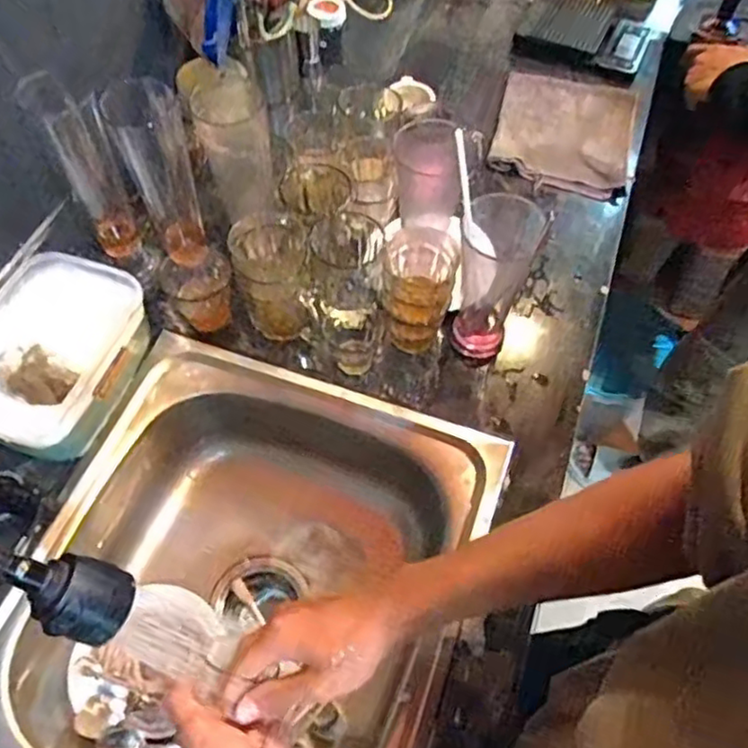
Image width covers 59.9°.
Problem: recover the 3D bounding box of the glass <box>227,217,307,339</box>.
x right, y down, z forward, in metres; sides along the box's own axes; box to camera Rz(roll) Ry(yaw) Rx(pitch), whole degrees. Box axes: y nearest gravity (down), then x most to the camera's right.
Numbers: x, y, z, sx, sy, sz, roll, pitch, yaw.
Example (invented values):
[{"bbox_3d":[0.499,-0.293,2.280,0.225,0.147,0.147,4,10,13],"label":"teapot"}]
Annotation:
[{"bbox_3d":[-0.108,-0.096,0.690,0.075,0.112,0.088,-12,60,-8],"label":"glass"}]

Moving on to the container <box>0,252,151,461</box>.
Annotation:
[{"bbox_3d":[-0.332,-0.011,0.656,0.149,0.090,0.210,17,61,9],"label":"container"}]

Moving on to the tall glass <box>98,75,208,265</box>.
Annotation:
[{"bbox_3d":[-0.213,-0.199,0.649,0.063,0.197,0.057,-16,61,-10],"label":"tall glass"}]

